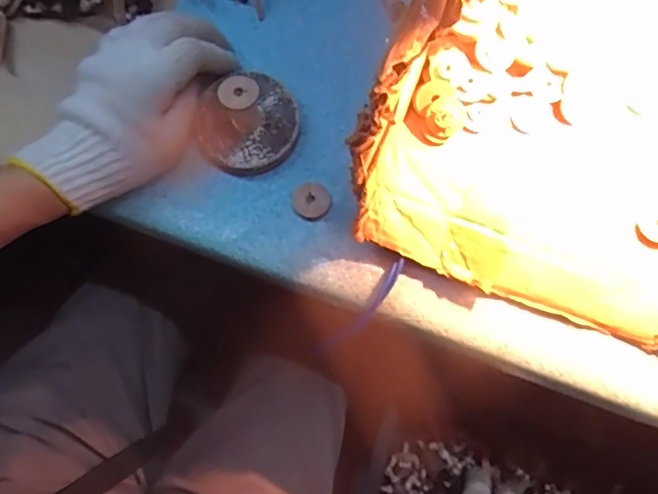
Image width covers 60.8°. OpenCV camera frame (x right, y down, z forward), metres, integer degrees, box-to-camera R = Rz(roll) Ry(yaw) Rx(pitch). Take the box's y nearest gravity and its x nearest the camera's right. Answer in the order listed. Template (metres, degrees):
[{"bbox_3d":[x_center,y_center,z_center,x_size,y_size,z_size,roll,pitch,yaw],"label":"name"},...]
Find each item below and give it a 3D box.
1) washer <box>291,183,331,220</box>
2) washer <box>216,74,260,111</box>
[{"bbox_3d":[-0.013,-0.034,0.418,0.028,0.007,0.028,-11,76,-2],"label":"washer"},{"bbox_3d":[-0.063,-0.108,0.391,0.028,0.005,0.026,0,79,-1],"label":"washer"}]

